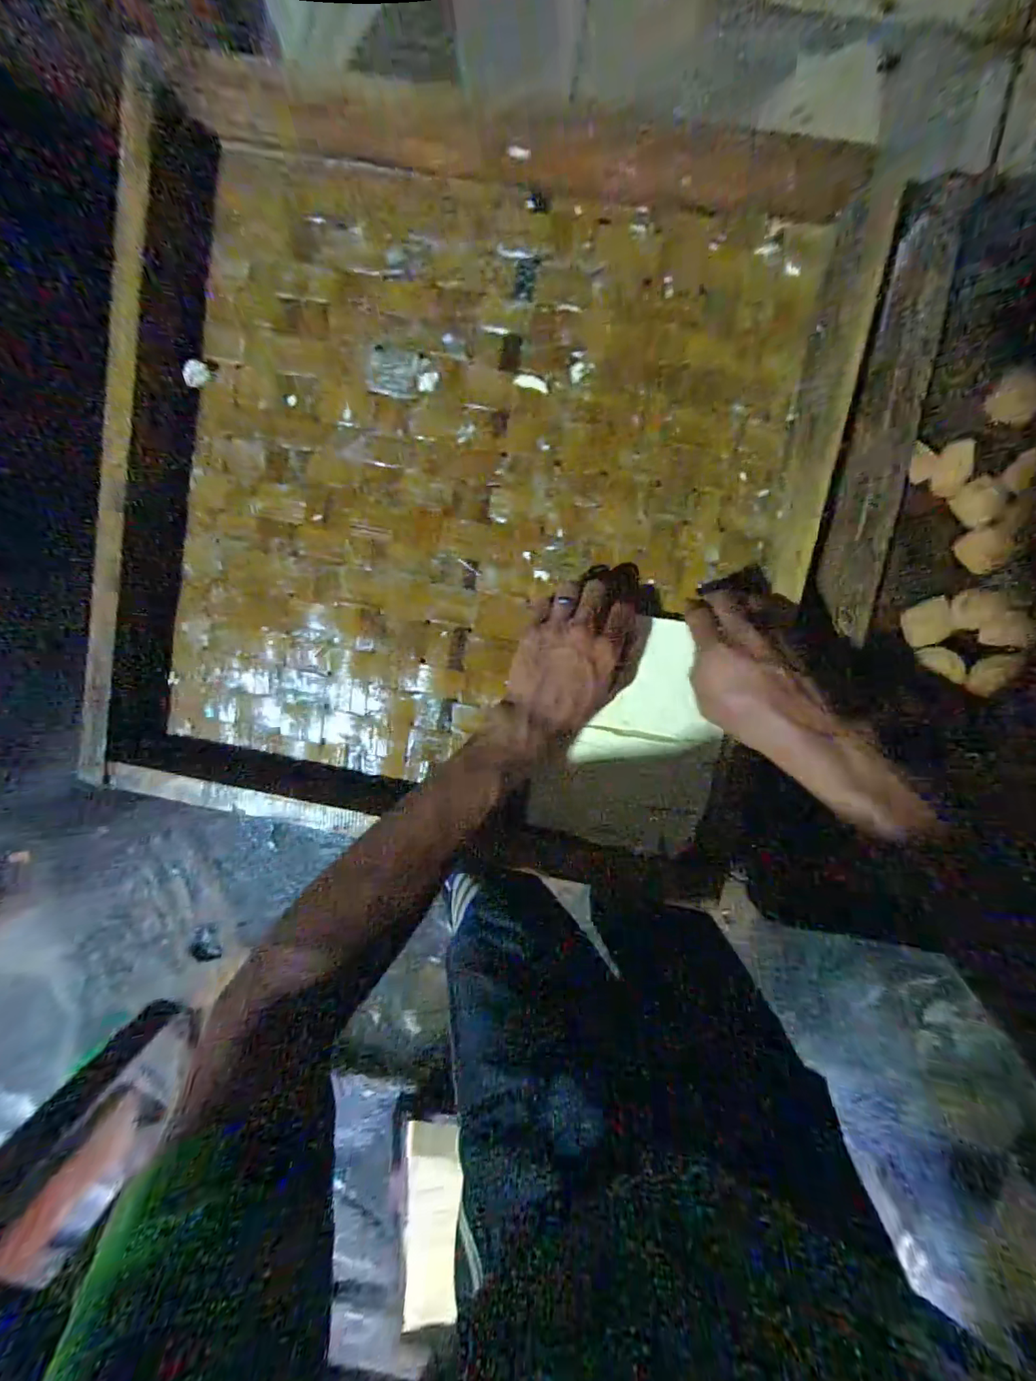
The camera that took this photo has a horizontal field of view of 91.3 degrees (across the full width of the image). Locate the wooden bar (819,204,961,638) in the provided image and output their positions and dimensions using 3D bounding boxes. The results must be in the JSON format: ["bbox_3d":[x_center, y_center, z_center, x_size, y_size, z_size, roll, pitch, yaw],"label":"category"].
[{"bbox_3d":[0.293,-0.204,0.406,0.042,0.034,0.317,8,95,3],"label":"wooden bar"}]

